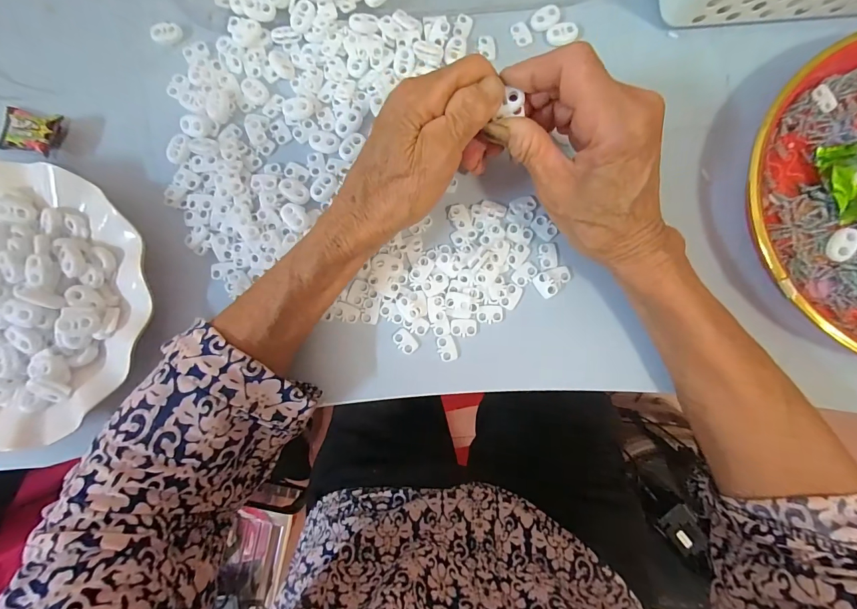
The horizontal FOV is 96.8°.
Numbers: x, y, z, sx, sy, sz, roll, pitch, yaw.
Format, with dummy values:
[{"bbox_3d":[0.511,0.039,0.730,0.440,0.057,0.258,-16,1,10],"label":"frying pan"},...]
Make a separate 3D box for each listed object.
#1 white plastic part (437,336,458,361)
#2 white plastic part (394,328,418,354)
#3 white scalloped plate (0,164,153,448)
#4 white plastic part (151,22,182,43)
[{"bbox_3d":[0.013,0.031,0.266,0.012,0.004,0.018,-15,87,0],"label":"white plastic part"},{"bbox_3d":[-0.016,0.026,0.266,0.018,0.004,0.013,43,89,3],"label":"white plastic part"},{"bbox_3d":[-0.276,-0.001,0.258,0.180,0.044,0.178,0,88,3],"label":"white scalloped plate"},{"bbox_3d":[-0.195,-0.201,0.282,0.021,0.007,0.012,-17,87,0],"label":"white plastic part"}]

